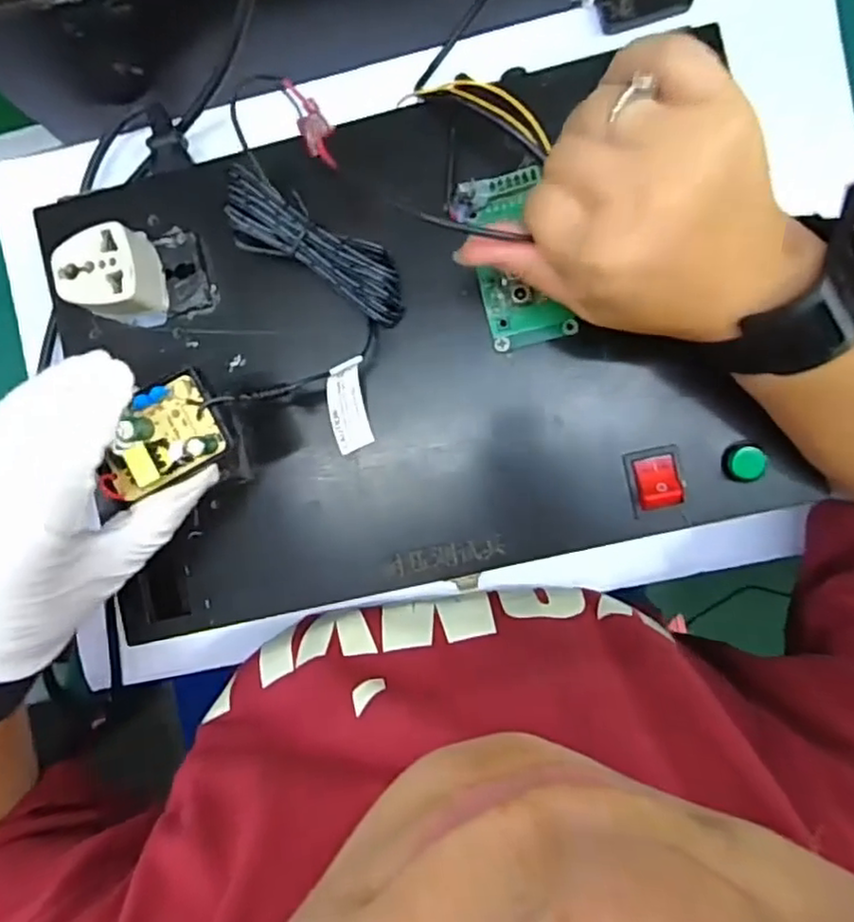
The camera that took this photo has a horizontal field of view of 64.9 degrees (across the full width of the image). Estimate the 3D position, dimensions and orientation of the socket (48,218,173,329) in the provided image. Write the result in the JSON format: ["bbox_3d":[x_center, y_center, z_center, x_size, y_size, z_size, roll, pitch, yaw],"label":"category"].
[{"bbox_3d":[-0.148,-0.090,0.318,0.037,0.036,0.043,-6,86,5],"label":"socket"}]

